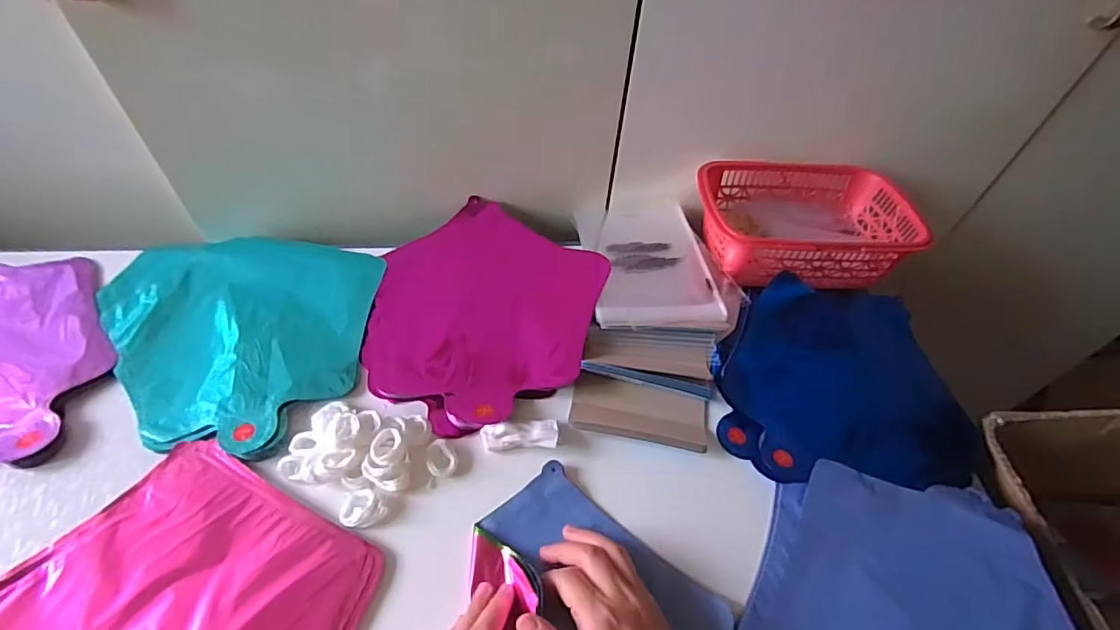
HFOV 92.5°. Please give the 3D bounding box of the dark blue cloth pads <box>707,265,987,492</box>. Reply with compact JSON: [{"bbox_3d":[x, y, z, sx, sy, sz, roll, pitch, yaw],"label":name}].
[{"bbox_3d":[0.263,0.059,0.501,0.256,0.042,0.215,3,51,-3],"label":"dark blue cloth pads"}]

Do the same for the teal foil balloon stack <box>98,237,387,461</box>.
[{"bbox_3d":[-0.298,0.012,0.482,0.240,0.014,0.230,3,51,-3],"label":"teal foil balloon stack"}]

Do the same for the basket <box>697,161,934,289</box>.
[{"bbox_3d":[0.251,-0.102,0.572,0.218,0.068,0.150,2,51,-4],"label":"basket"}]

